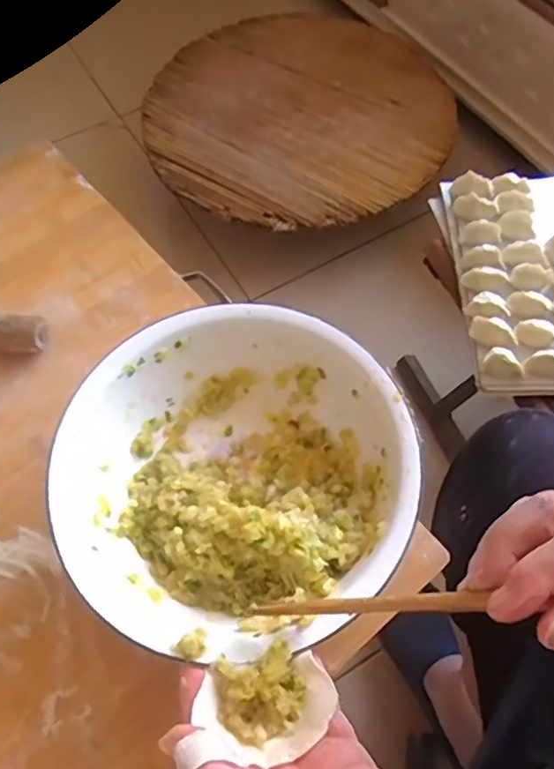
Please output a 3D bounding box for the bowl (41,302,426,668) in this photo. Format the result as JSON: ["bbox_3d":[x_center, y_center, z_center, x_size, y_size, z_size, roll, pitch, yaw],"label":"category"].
[{"bbox_3d":[-0.025,0.062,0.398,0.217,0.077,0.217,-1,62,1],"label":"bowl"}]

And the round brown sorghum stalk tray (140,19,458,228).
[{"bbox_3d":[0.038,-0.507,1.118,0.552,0.033,0.514,-1,62,1],"label":"round brown sorghum stalk tray"}]

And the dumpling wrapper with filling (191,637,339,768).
[{"bbox_3d":[-0.004,0.159,0.301,0.064,0.013,0.049,-16,62,-7],"label":"dumpling wrapper with filling"}]

